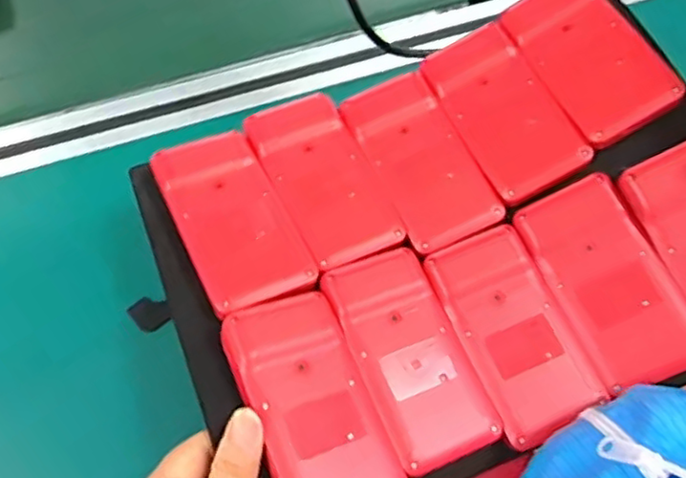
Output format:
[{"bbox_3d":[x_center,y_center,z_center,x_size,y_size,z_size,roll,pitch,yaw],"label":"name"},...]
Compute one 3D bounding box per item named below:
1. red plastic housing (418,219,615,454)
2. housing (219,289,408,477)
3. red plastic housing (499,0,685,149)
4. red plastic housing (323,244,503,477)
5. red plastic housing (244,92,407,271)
[{"bbox_3d":[0.097,0.051,0.372,0.060,0.011,0.116,-22,67,-9],"label":"red plastic housing"},{"bbox_3d":[-0.016,0.088,0.337,0.063,0.014,0.118,-14,68,-27],"label":"housing"},{"bbox_3d":[0.155,-0.112,0.414,0.060,0.022,0.116,-30,67,6],"label":"red plastic housing"},{"bbox_3d":[0.037,0.063,0.361,0.060,0.015,0.118,-22,68,-10],"label":"red plastic housing"},{"bbox_3d":[-0.012,-0.038,0.402,0.060,0.008,0.116,-24,68,-10],"label":"red plastic housing"}]

